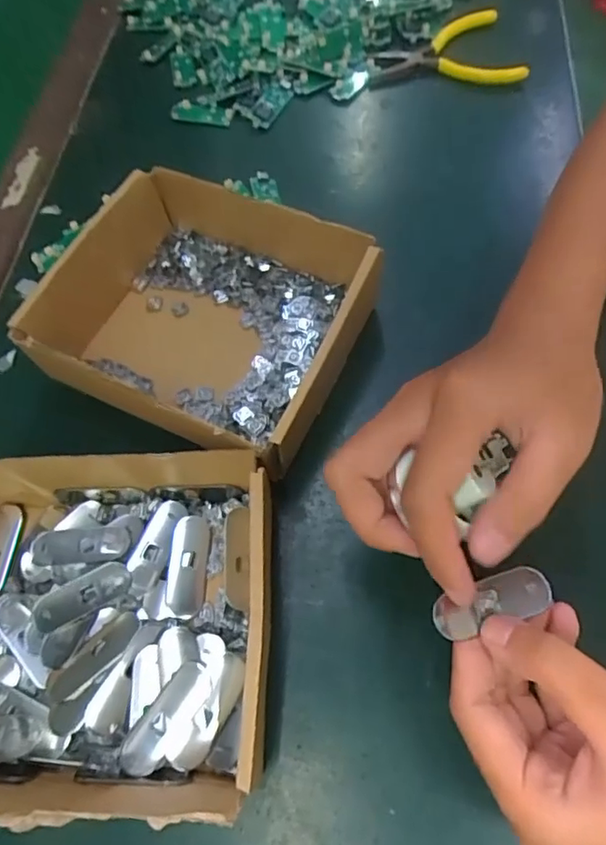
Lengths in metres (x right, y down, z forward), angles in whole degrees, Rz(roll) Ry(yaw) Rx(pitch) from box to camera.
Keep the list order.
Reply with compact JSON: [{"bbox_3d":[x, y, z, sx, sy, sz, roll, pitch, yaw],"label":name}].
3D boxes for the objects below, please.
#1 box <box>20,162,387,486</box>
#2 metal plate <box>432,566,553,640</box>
[{"bbox_3d":[-0.057,-0.068,0.330,0.168,0.054,0.149,25,67,15],"label":"box"},{"bbox_3d":[0.075,0.071,0.222,0.049,0.004,0.018,-17,63,-11],"label":"metal plate"}]

